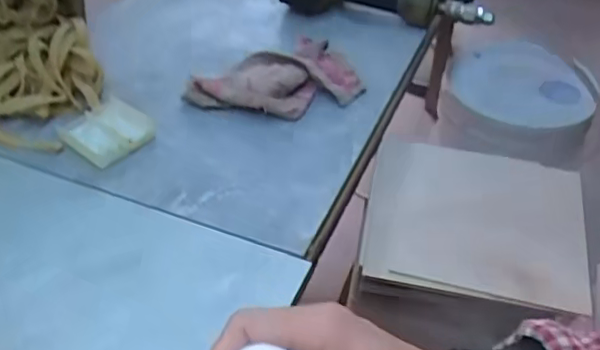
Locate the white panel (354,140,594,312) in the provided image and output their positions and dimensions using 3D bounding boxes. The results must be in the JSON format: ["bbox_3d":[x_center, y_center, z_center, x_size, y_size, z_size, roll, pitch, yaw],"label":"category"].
[{"bbox_3d":[0.168,0.036,0.571,0.200,0.020,0.177,14,50,3],"label":"white panel"}]

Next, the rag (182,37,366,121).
[{"bbox_3d":[-0.021,-0.095,0.633,0.183,0.037,0.102,-21,47,-26],"label":"rag"}]

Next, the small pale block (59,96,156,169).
[{"bbox_3d":[-0.184,-0.045,0.582,0.073,0.013,0.072,29,47,26],"label":"small pale block"}]

